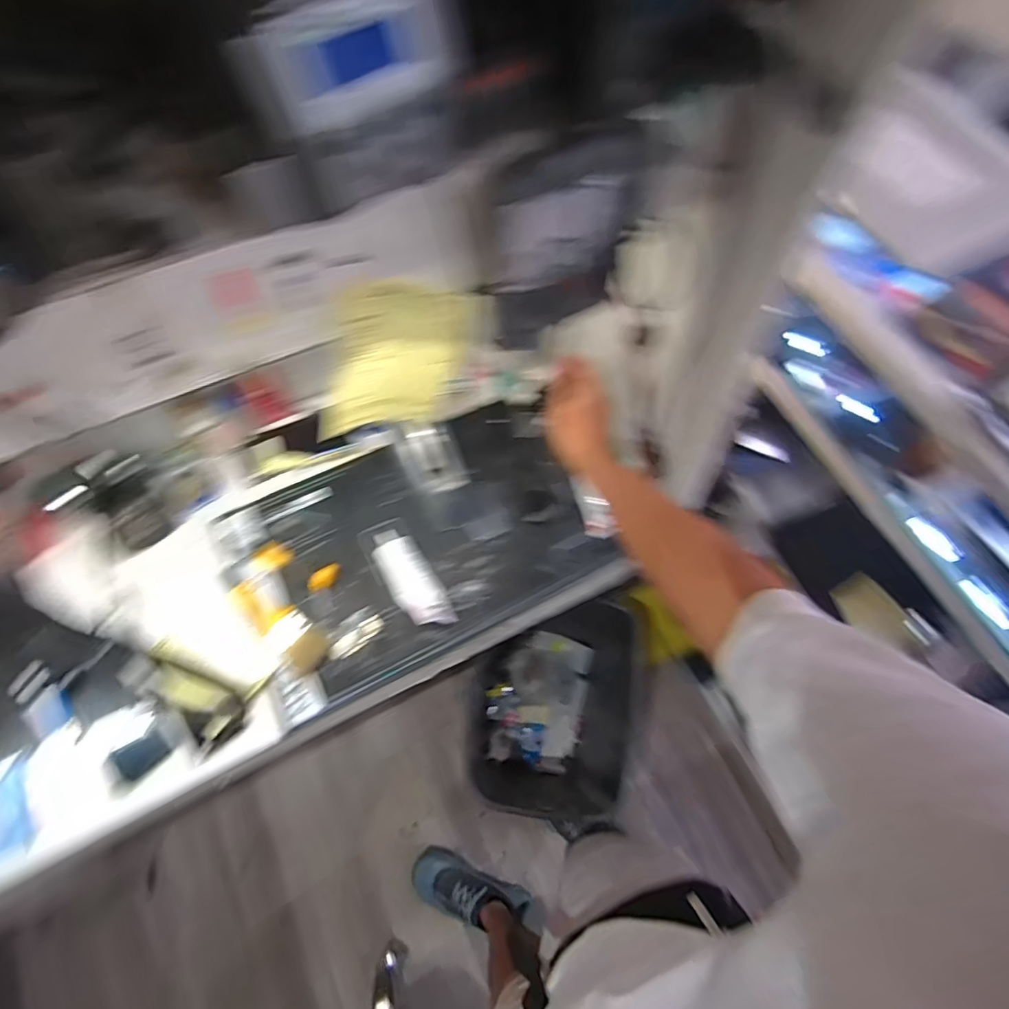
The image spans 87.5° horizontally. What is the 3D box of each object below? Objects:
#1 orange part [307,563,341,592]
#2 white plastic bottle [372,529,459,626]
[{"bbox_3d":[-0.251,0.103,0.737,0.048,0.019,0.026,-31,72,-13],"label":"orange part"},{"bbox_3d":[-0.132,0.105,0.740,0.063,0.044,0.161,-33,72,-14],"label":"white plastic bottle"}]

